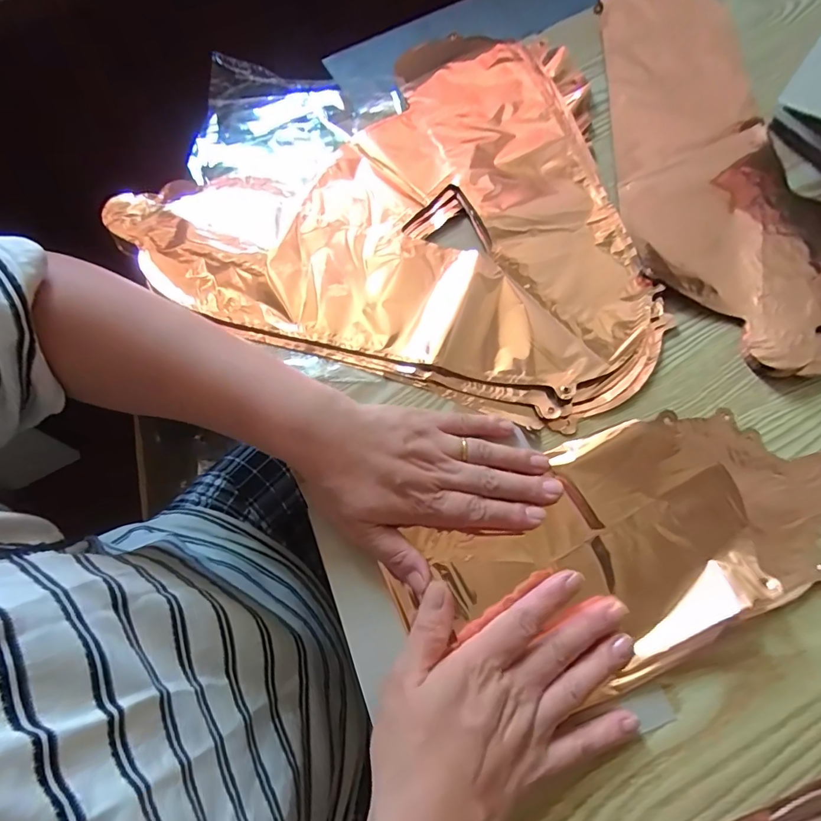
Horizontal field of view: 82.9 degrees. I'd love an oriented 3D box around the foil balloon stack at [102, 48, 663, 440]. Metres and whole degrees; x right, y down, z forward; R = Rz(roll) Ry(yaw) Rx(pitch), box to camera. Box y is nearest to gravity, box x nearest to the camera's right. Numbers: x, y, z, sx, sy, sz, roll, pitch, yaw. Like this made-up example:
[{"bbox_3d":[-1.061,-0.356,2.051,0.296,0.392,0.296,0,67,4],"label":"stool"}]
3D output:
[{"bbox_3d":[0.007,-0.197,0.393,0.413,0.016,0.358,18,72,8],"label":"foil balloon stack"}]

